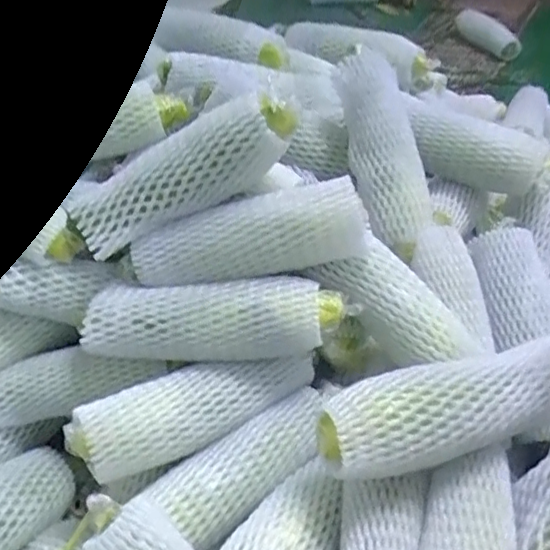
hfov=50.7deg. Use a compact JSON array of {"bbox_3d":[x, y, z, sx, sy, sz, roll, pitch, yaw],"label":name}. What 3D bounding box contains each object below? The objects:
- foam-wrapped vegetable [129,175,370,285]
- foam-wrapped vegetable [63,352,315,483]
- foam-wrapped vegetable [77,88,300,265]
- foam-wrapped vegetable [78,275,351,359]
[{"bbox_3d":[-0.026,-0.035,0.510,0.204,0.065,0.054,-9,40,-2],"label":"foam-wrapped vegetable"},{"bbox_3d":[-0.063,0.112,0.504,0.220,0.049,0.055,-14,39,-27],"label":"foam-wrapped vegetable"},{"bbox_3d":[-0.080,-0.087,0.517,0.218,0.065,0.056,-27,39,12],"label":"foam-wrapped vegetable"},{"bbox_3d":[-0.055,0.040,0.515,0.226,0.048,0.061,0,41,9],"label":"foam-wrapped vegetable"}]

